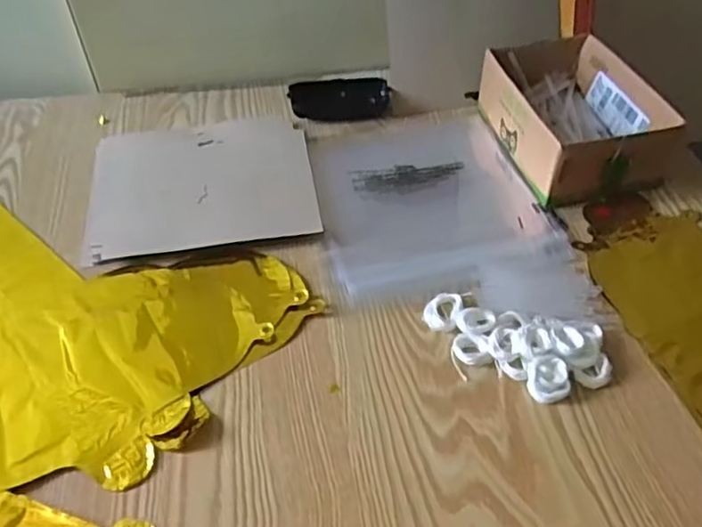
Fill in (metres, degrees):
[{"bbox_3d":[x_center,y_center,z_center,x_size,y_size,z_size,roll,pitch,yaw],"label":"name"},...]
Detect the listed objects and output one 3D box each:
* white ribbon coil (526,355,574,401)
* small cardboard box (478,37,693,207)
[{"bbox_3d":[0.139,0.081,0.458,0.028,0.017,0.030,-1,45,1],"label":"white ribbon coil"},{"bbox_3d":[0.230,-0.154,0.667,0.147,0.070,0.203,-10,45,-8],"label":"small cardboard box"}]

